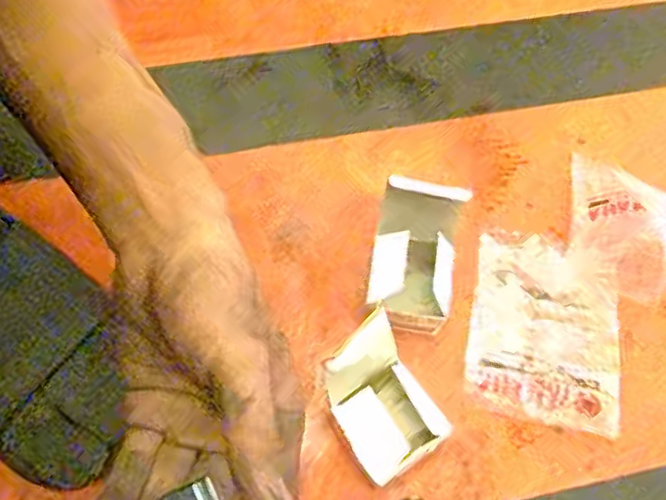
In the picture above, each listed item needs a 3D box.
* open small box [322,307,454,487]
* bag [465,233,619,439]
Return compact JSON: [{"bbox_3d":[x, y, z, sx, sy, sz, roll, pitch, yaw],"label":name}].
[{"bbox_3d":[0.027,0.100,0.425,0.057,0.043,0.087,-27,66,-15],"label":"open small box"},{"bbox_3d":[0.152,0.054,0.470,0.102,0.008,0.134,11,62,5],"label":"bag"}]

